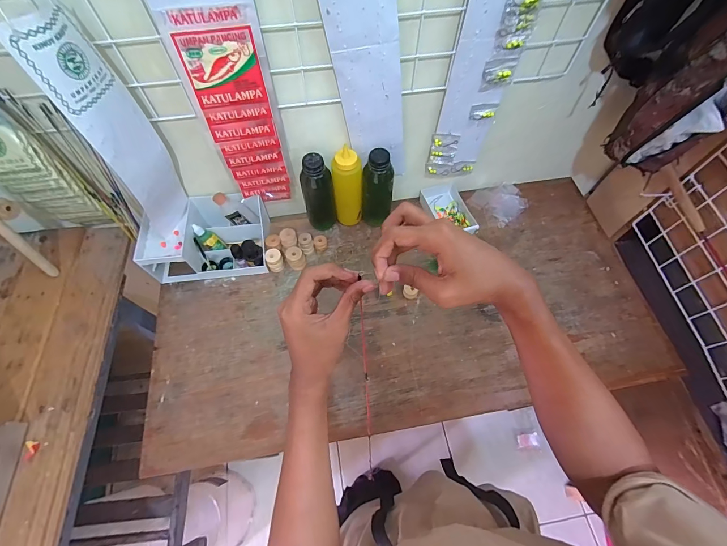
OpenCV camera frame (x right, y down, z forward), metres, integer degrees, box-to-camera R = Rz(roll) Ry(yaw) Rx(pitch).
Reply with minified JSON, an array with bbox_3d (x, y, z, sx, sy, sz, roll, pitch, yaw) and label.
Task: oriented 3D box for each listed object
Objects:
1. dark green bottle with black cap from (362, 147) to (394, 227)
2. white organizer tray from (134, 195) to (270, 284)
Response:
[{"bbox_3d":[0.030,-0.175,0.713,0.061,0.182,0.054,5,63,2],"label":"dark green bottle with black cap"},{"bbox_3d":[-0.326,-0.079,0.718,0.233,0.108,0.151,-6,63,-4],"label":"white organizer tray"}]

